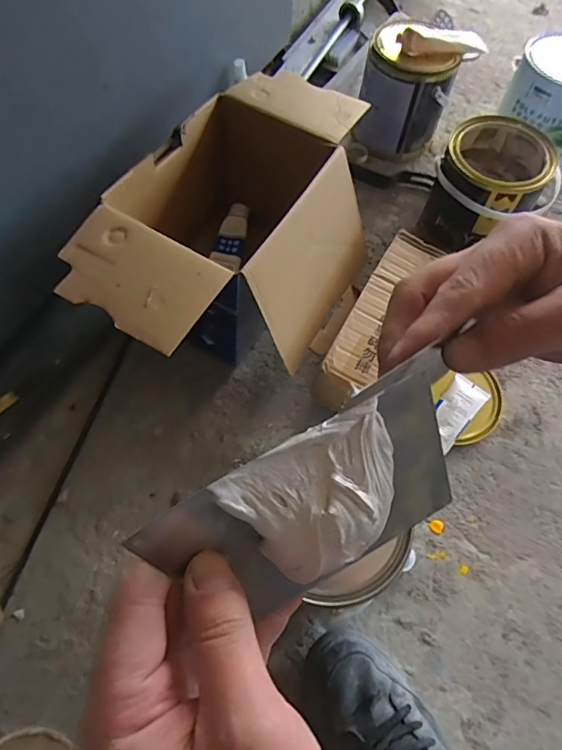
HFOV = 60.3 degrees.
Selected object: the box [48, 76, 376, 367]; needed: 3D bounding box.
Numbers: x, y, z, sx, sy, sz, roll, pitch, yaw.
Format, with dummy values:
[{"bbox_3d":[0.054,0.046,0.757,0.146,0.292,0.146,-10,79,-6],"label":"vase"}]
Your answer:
[{"bbox_3d":[-0.046,-0.172,0.662,0.275,0.221,0.457,20,62,7],"label":"box"}]

